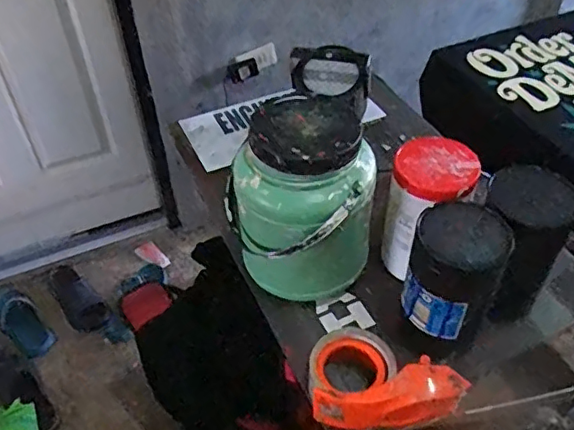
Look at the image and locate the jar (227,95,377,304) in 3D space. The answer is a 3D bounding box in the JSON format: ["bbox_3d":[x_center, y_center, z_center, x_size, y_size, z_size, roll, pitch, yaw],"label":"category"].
[{"bbox_3d":[0.020,-0.008,0.669,0.139,0.201,0.133,-2,44,2],"label":"jar"}]

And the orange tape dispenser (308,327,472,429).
[{"bbox_3d":[0.100,0.171,0.605,0.154,0.055,0.103,-2,44,0],"label":"orange tape dispenser"}]

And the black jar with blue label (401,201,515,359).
[{"bbox_3d":[0.175,0.069,0.613,0.090,0.129,0.099,24,50,26],"label":"black jar with blue label"}]

